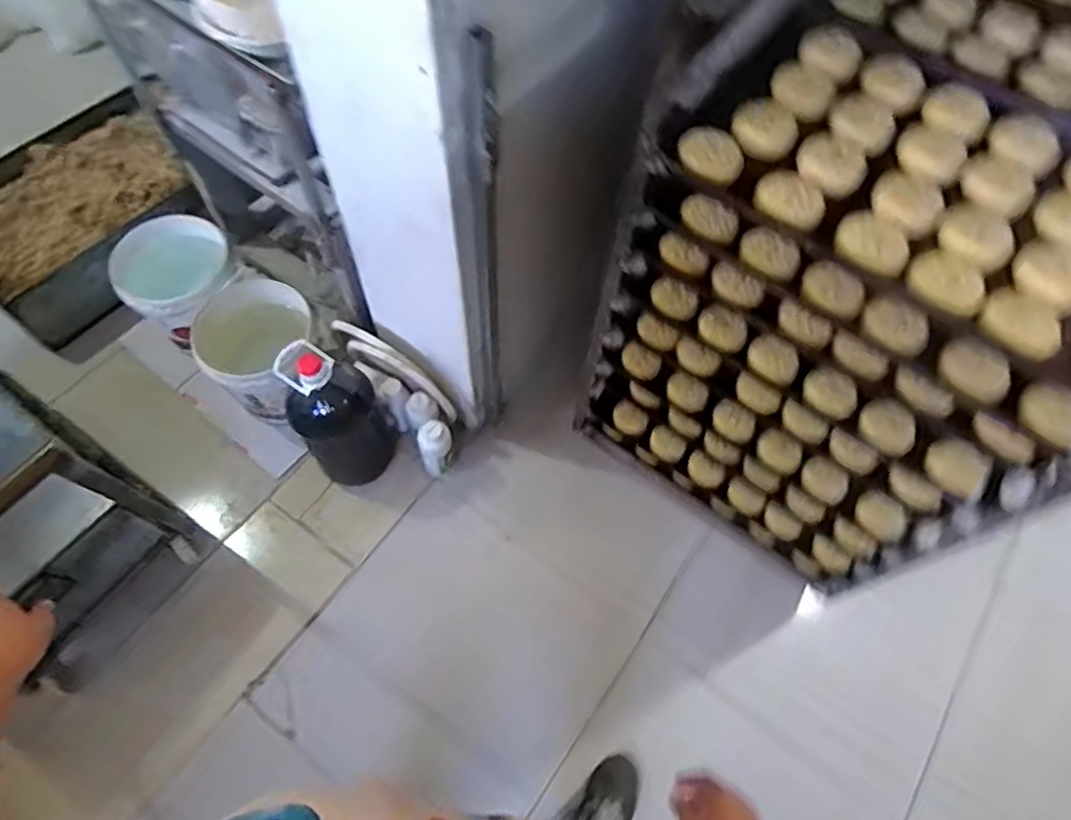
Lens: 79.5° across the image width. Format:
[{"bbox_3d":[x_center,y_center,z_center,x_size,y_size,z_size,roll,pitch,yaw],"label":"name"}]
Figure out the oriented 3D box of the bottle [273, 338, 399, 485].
[{"bbox_3d":[-0.423,0.024,1.386,0.169,0.388,0.152,13,62,3],"label":"bottle"}]

